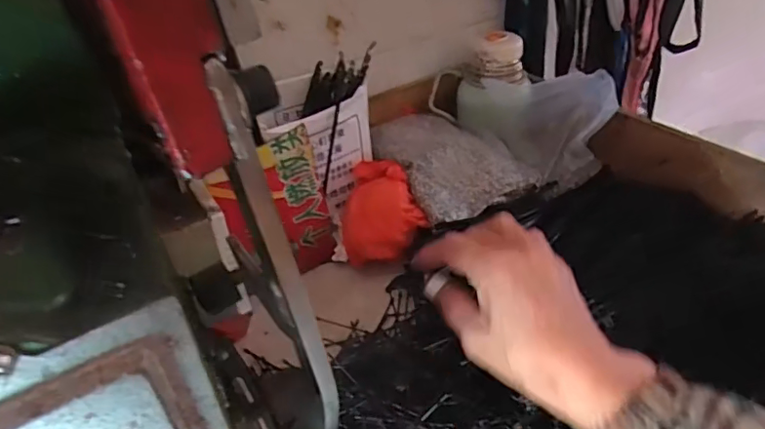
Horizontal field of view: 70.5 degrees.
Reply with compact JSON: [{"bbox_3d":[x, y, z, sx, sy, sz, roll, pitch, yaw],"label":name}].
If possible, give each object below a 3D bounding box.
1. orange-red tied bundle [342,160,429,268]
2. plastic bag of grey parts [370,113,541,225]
[{"bbox_3d":[0.000,0.004,0.548,0.081,0.087,0.094,-7,36,-1],"label":"orange-red tied bundle"},{"bbox_3d":[0.069,-0.063,0.575,0.128,0.041,0.157,-22,38,-21],"label":"plastic bag of grey parts"}]

